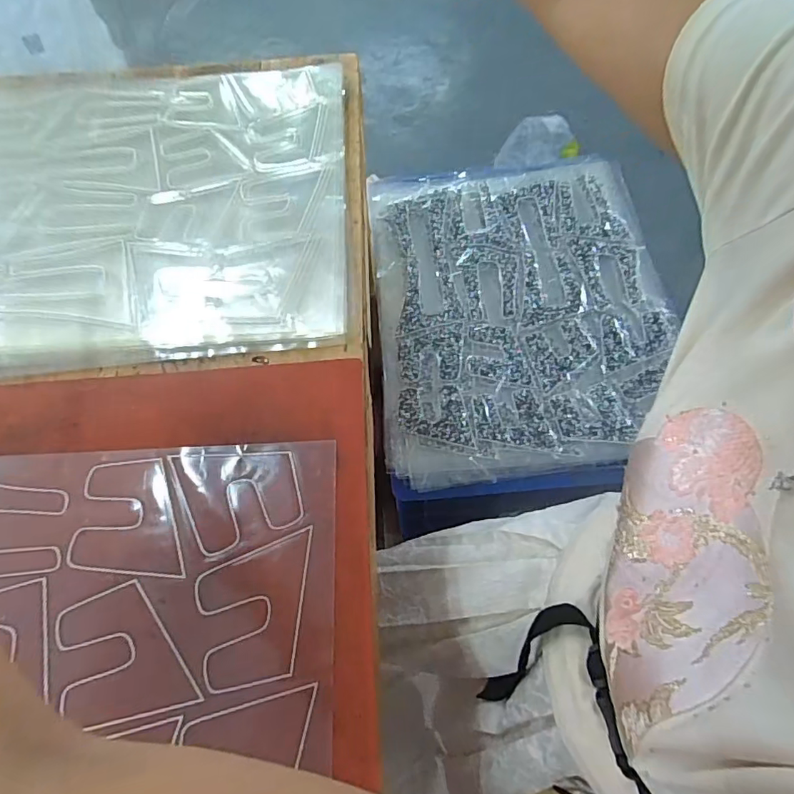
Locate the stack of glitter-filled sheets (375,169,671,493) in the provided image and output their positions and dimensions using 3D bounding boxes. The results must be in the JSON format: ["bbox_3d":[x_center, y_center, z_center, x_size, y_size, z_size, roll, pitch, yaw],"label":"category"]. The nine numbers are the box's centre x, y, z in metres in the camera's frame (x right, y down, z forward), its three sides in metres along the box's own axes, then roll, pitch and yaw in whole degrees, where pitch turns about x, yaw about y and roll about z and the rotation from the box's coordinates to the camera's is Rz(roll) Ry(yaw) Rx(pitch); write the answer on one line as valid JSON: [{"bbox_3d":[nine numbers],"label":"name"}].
[{"bbox_3d":[0.191,-0.163,0.829,0.435,0.044,0.589,-4,63,-1],"label":"stack of glitter-filled sheets"}]

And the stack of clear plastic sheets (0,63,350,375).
[{"bbox_3d":[-0.344,-0.245,0.628,0.559,0.040,0.469,-3,63,-1],"label":"stack of clear plastic sheets"}]

